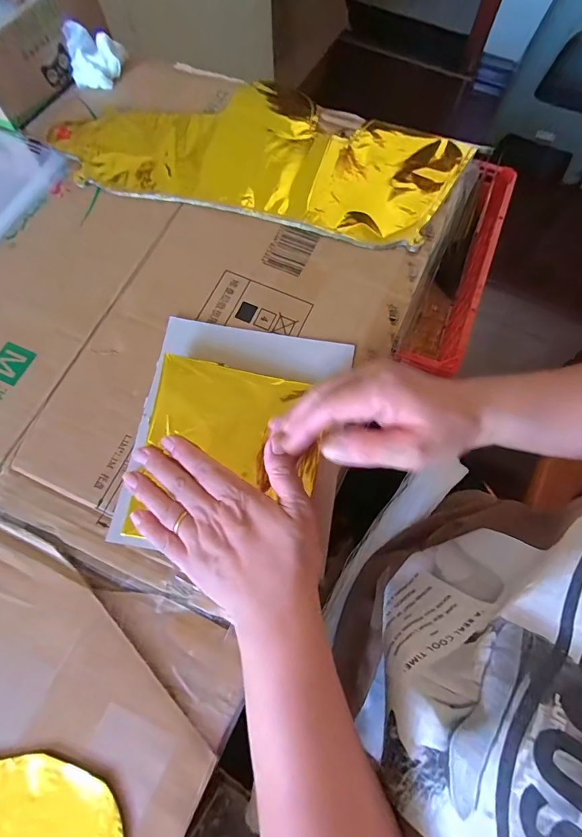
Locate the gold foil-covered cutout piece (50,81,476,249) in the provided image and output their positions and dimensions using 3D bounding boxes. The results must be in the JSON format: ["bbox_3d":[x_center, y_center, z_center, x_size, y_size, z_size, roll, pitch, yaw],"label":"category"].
[{"bbox_3d":[-0.032,-0.282,0.417,0.397,0.012,0.175,14,71,6],"label":"gold foil-covered cutout piece"}]

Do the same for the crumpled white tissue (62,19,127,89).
[{"bbox_3d":[-0.218,-0.406,0.449,0.053,0.045,0.043,-2,70,0],"label":"crumpled white tissue"}]

